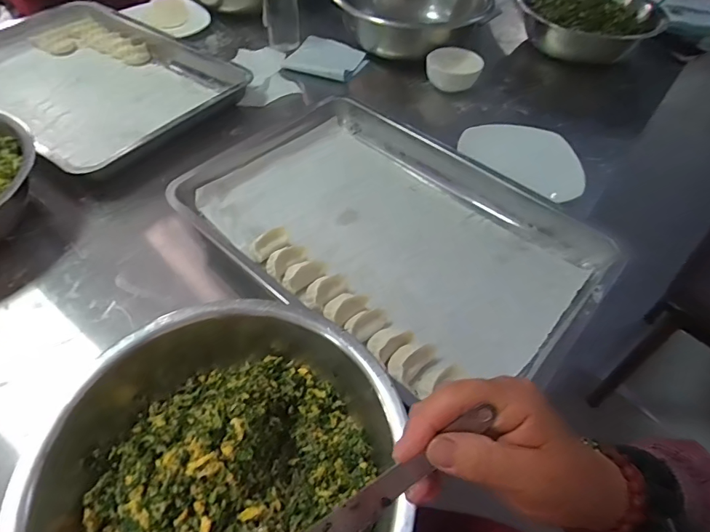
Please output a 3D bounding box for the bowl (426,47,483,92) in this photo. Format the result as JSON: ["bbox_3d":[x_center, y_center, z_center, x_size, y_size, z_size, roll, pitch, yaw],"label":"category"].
[{"bbox_3d":[0.184,-0.363,0.825,0.100,0.052,0.081,8,52,3],"label":"bowl"}]

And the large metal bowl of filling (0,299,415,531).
[{"bbox_3d":[-0.117,0.151,0.379,0.287,0.092,0.308,1,52,-2],"label":"large metal bowl of filling"}]

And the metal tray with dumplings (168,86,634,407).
[{"bbox_3d":[0.041,-0.061,0.582,0.511,0.049,0.325,35,58,22],"label":"metal tray with dumplings"}]

